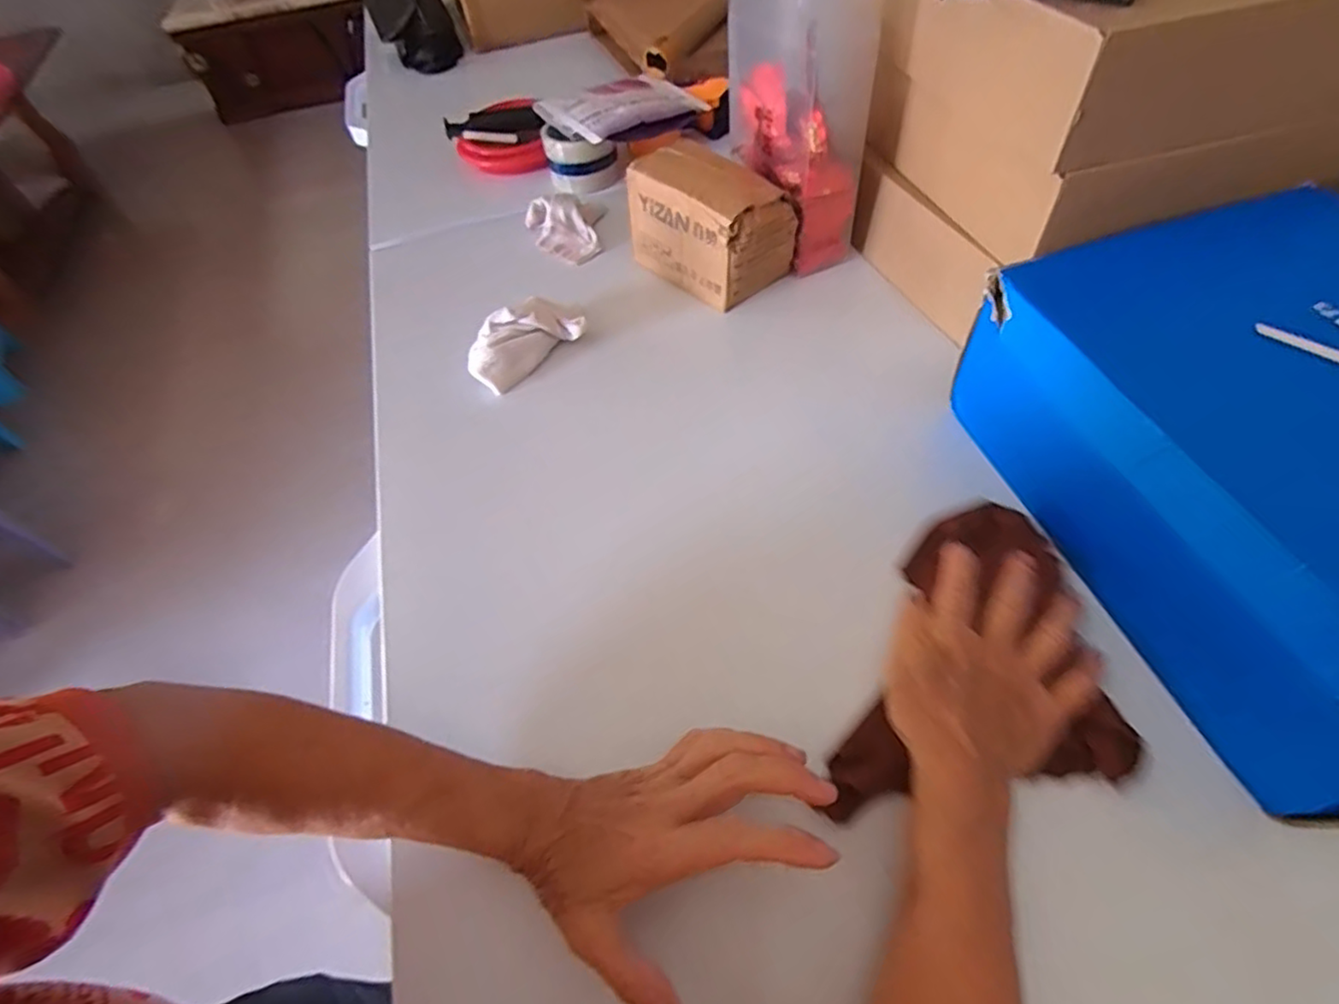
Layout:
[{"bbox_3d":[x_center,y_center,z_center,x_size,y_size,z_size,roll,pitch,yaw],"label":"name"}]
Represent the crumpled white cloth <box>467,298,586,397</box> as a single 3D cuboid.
[{"bbox_3d":[-0.134,-0.147,0.593,0.111,0.051,0.051,-33,56,-19],"label":"crumpled white cloth"}]

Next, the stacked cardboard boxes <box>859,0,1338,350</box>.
[{"bbox_3d":[0.349,-0.303,0.536,0.310,0.240,0.237,-17,52,-7],"label":"stacked cardboard boxes"}]

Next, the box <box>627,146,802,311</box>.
[{"bbox_3d":[0.039,-0.272,0.632,0.086,0.100,0.151,-40,58,-23],"label":"box"}]

